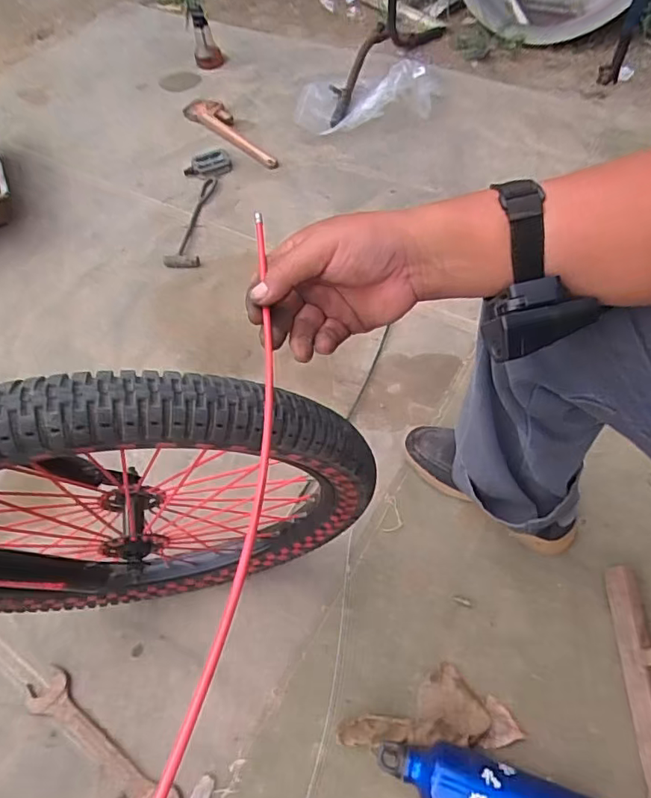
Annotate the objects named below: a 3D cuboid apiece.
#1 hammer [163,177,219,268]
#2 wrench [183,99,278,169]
[{"bbox_3d":[-0.311,-0.413,1.232,0.082,0.027,0.292,1,56,4],"label":"hammer"},{"bbox_3d":[-0.246,-0.730,1.436,0.095,0.030,0.395,-40,62,-22],"label":"wrench"}]

